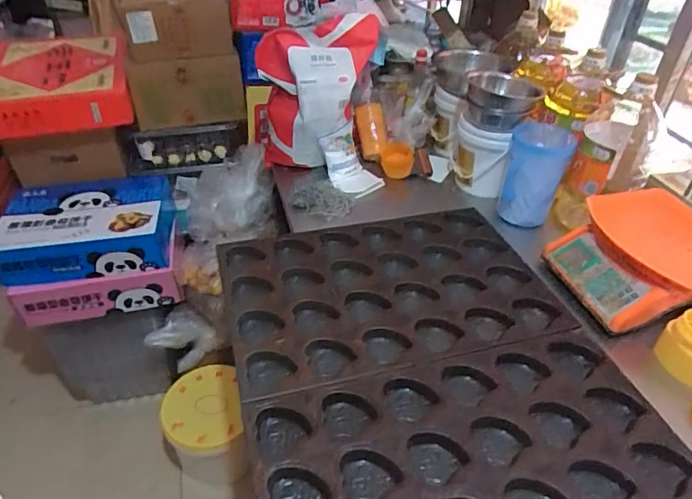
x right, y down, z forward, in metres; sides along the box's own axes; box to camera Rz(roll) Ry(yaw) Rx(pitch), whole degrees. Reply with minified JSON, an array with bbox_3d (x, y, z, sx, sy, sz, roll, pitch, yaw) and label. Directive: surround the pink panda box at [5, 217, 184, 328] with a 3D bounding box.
[{"bbox_3d":[-0.672,0.067,1.399,0.414,0.139,0.236,-10,40,-15],"label":"pink panda box"}]

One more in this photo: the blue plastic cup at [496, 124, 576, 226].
[{"bbox_3d":[0.428,-0.172,1.156,0.129,0.187,0.123,15,40,16],"label":"blue plastic cup"}]

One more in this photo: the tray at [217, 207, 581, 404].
[{"bbox_3d":[0.069,0.077,0.979,0.580,0.046,0.404,-9,40,-13],"label":"tray"}]

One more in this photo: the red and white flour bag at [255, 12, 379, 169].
[{"bbox_3d":[-0.081,-0.378,1.251,0.291,0.355,0.168,1,38,-2],"label":"red and white flour bag"}]

